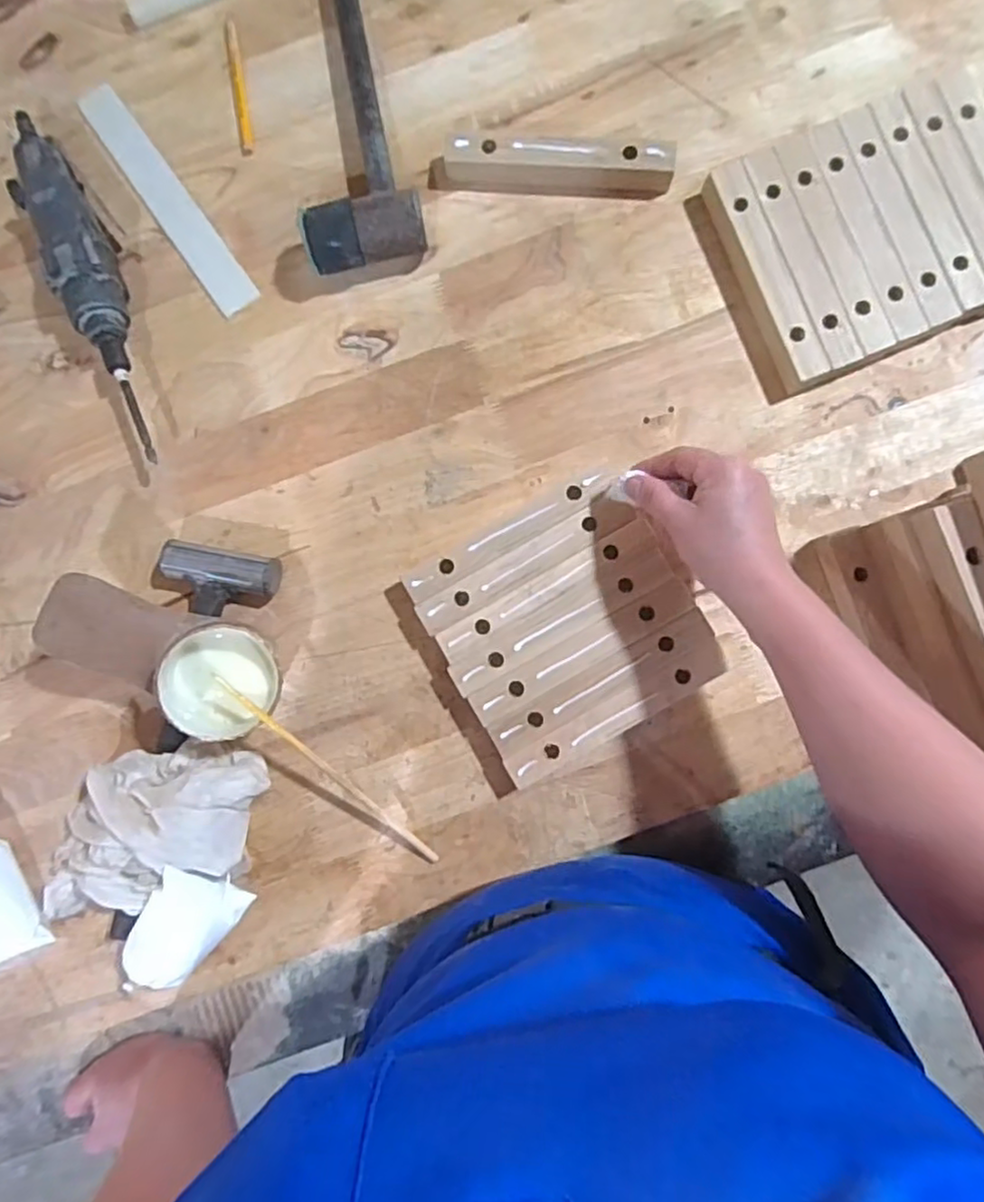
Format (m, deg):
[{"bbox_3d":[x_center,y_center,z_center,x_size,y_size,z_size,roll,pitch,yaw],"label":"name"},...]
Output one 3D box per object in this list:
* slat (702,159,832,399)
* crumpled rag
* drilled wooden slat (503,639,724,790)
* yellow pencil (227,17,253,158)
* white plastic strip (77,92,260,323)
[{"bbox_3d":[0.207,-0.244,0.497,0.029,0.031,0.178,-21,85,2],"label":"slat"},{"bbox_3d":[-0.255,0.167,0.479,0.175,0.053,0.111,-11,86,3],"label":"crumpled rag"},{"bbox_3d":[0.091,0.083,0.484,0.173,0.026,0.026,-30,85,1],"label":"drilled wooden slat"},{"bbox_3d":[-0.210,-0.427,0.543,0.011,0.004,0.114,-8,86,3],"label":"yellow pencil"},{"bbox_3d":[-0.271,-0.335,0.544,0.034,0.004,0.233,-35,85,1],"label":"white plastic strip"}]

